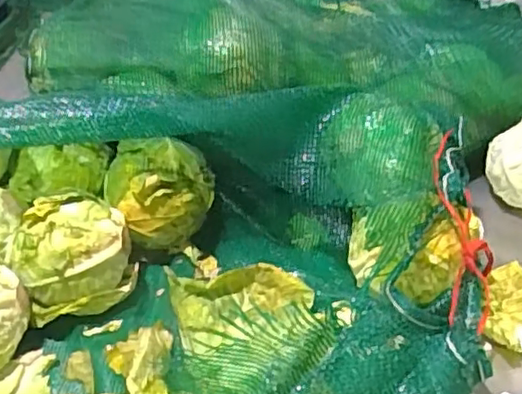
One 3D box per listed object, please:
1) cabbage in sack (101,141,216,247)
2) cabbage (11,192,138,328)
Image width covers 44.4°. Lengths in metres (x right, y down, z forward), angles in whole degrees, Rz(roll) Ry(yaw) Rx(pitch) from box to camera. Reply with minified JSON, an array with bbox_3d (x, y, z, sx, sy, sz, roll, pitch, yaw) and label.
[{"bbox_3d":[-0.125,-0.012,0.791,0.133,0.111,0.096,-13,43,-8],"label":"cabbage in sack"},{"bbox_3d":[-0.215,0.062,0.733,0.130,0.100,0.109,-11,42,-5],"label":"cabbage"}]

